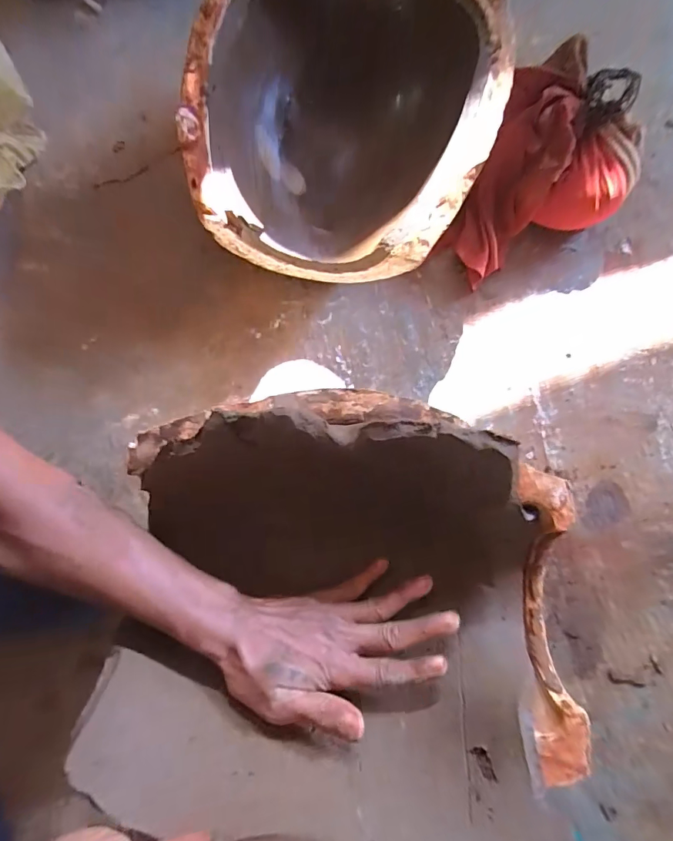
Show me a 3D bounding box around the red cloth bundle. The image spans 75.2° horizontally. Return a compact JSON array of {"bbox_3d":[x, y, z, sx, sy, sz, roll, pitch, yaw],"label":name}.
[{"bbox_3d":[0.219,-0.257,0.473,0.159,0.110,0.218,39,83,7],"label":"red cloth bundle"}]

